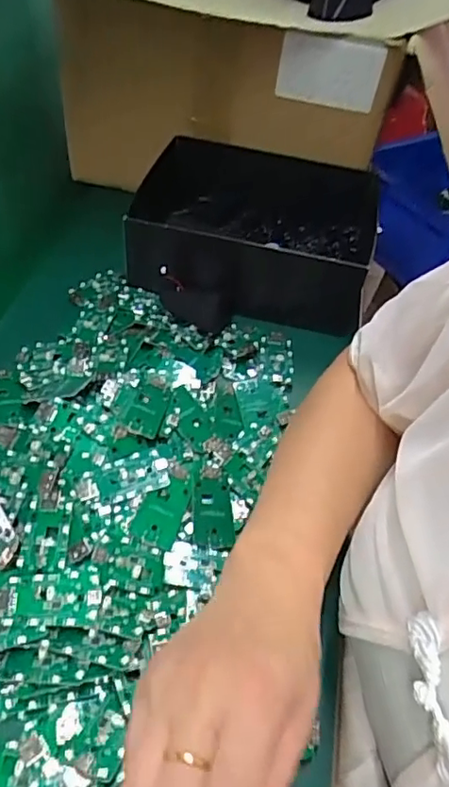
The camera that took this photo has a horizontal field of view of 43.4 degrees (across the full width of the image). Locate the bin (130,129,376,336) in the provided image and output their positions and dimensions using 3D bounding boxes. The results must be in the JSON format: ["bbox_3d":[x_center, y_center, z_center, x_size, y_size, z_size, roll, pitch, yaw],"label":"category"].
[{"bbox_3d":[0.038,-0.173,0.603,0.249,0.084,0.208,8,48,0],"label":"bin"}]

